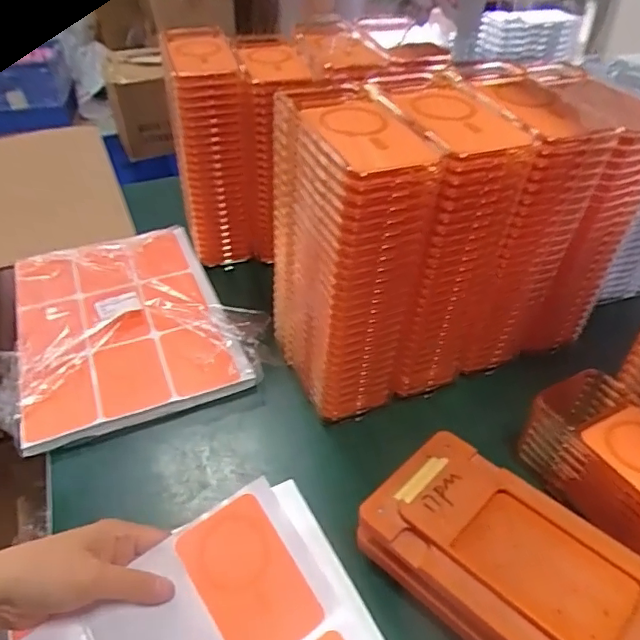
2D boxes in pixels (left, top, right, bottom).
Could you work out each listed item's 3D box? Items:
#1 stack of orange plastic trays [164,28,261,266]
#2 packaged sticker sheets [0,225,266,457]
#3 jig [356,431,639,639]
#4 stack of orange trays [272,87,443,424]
[{"bbox_3d":[-0.134,-0.226,0.740,0.096,0.268,0.158,-7,39,-6],"label":"stack of orange plastic trays"},{"bbox_3d":[-0.246,-0.005,0.682,0.284,0.030,0.336,-16,41,-16],"label":"packaged sticker sheets"},{"bbox_3d":[0.133,0.185,0.407,0.203,0.070,0.121,29,49,33],"label":"jig"},{"bbox_3d":[0.027,-0.055,0.528,0.090,0.270,0.180,-13,40,-12],"label":"stack of orange trays"}]

